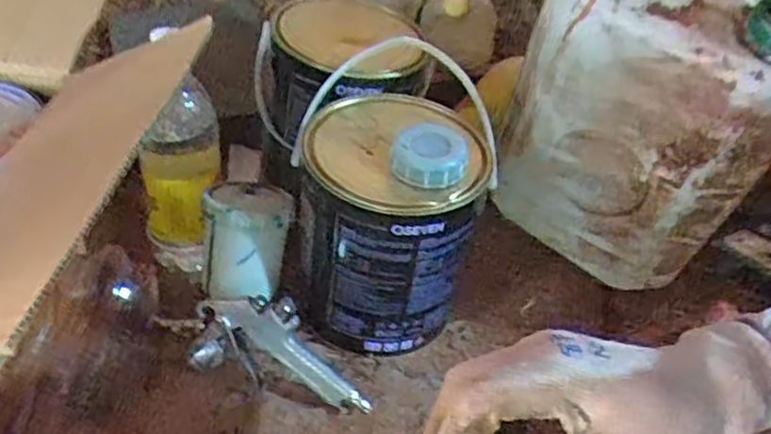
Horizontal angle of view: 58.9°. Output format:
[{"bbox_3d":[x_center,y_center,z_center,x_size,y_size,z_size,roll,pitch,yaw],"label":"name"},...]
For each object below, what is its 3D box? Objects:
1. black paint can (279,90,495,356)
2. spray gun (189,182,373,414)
[{"bbox_3d":[0.003,0.012,0.682,0.157,0.222,0.162,2,46,-2],"label":"black paint can"},{"bbox_3d":[-0.089,0.074,0.658,0.180,0.161,0.143,12,46,6],"label":"spray gun"}]

